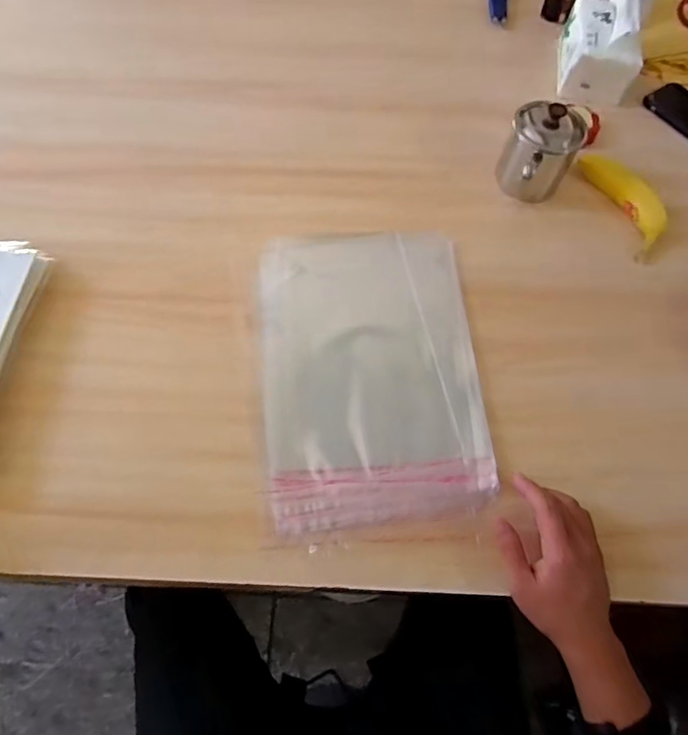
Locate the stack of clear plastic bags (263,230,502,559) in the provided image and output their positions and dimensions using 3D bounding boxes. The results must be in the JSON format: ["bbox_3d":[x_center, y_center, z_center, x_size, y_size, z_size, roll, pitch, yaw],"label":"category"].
[{"bbox_3d":[0.030,-0.008,0.586,0.234,0.015,0.362,-3,64,-4],"label":"stack of clear plastic bags"}]

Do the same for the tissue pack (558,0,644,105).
[{"bbox_3d":[0.378,-0.492,0.787,0.091,0.100,0.153,3,64,-1],"label":"tissue pack"}]

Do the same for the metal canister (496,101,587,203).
[{"bbox_3d":[0.243,-0.271,0.665,0.086,0.091,0.109,27,65,10],"label":"metal canister"}]

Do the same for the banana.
[{"bbox_3d":[0.377,-0.221,0.699,0.053,0.032,0.167,-13,65,-9],"label":"banana"}]

